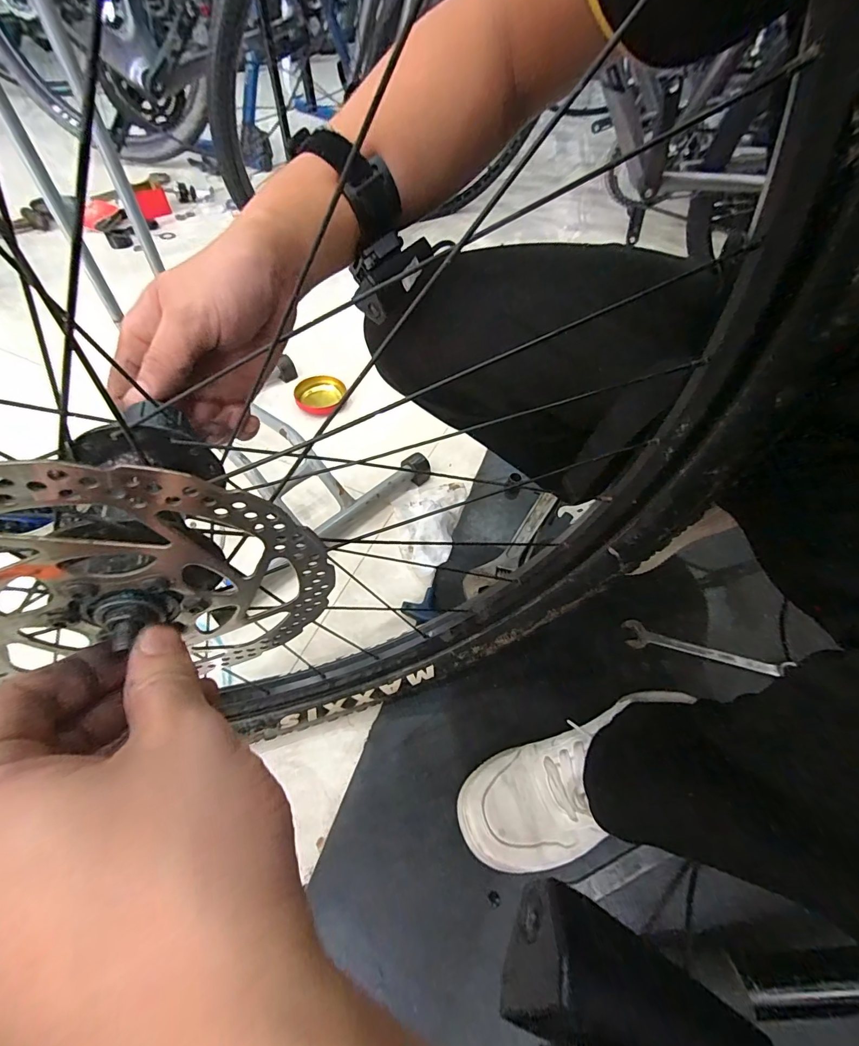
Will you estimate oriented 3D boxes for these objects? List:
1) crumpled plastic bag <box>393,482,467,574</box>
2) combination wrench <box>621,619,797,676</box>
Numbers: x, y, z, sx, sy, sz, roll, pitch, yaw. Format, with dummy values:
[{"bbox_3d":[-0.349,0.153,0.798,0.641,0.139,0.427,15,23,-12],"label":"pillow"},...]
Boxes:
[{"bbox_3d":[-0.004,-0.003,0.647,0.111,0.025,0.180,6,56,3],"label":"crumpled plastic bag"},{"bbox_3d":[0.366,0.166,0.550,0.209,0.011,0.039,10,56,5],"label":"combination wrench"}]

